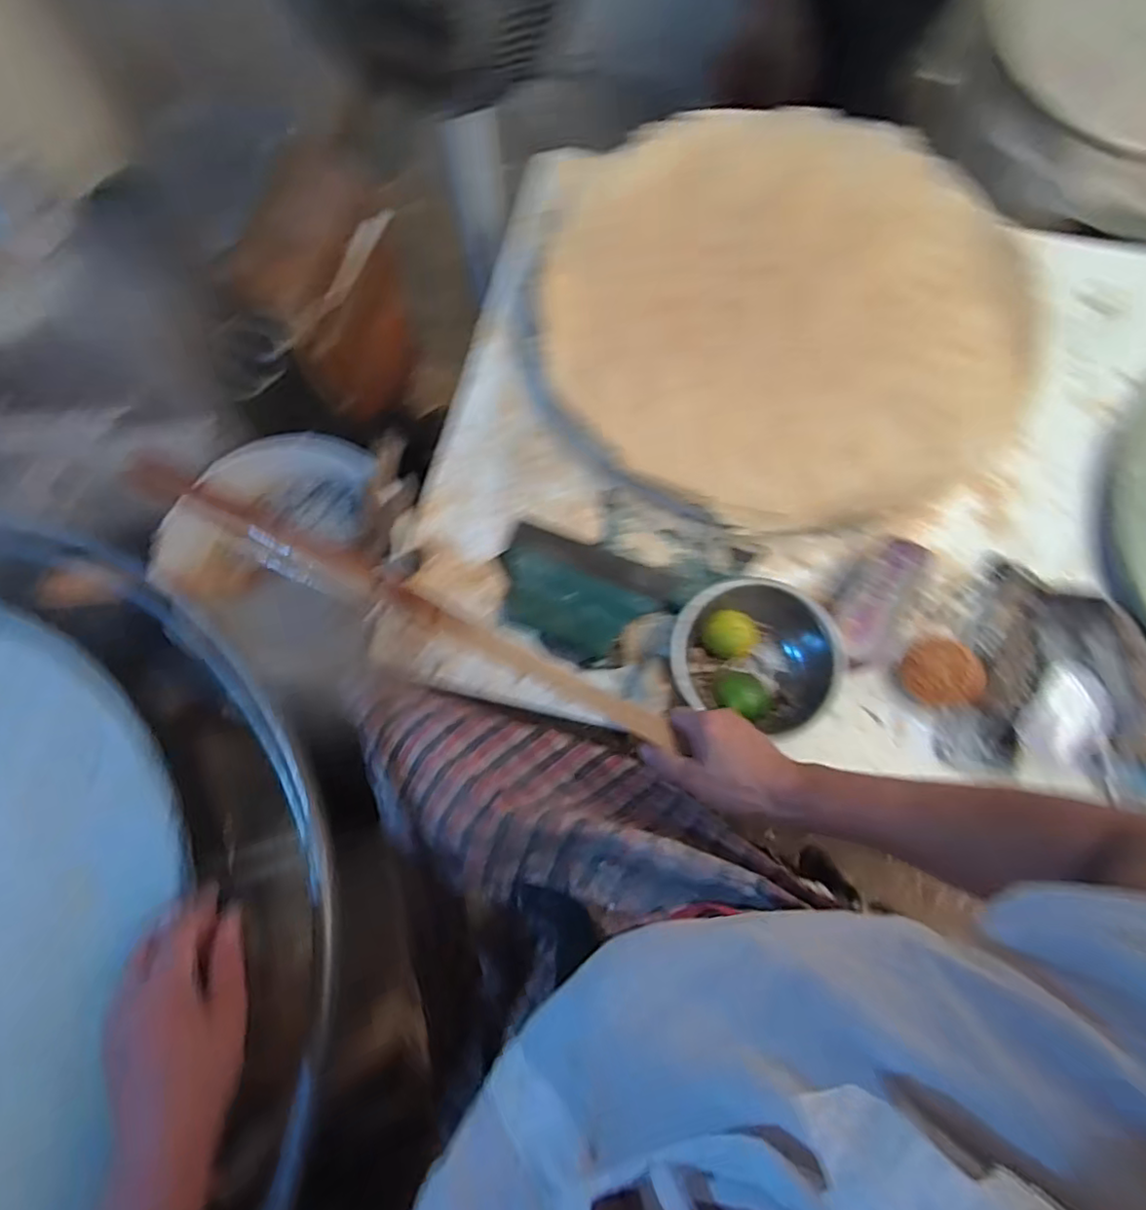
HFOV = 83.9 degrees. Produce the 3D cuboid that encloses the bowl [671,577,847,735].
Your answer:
[{"bbox_3d":[0.188,0.055,0.666,0.167,0.058,0.149,13,74,5],"label":"bowl"}]

